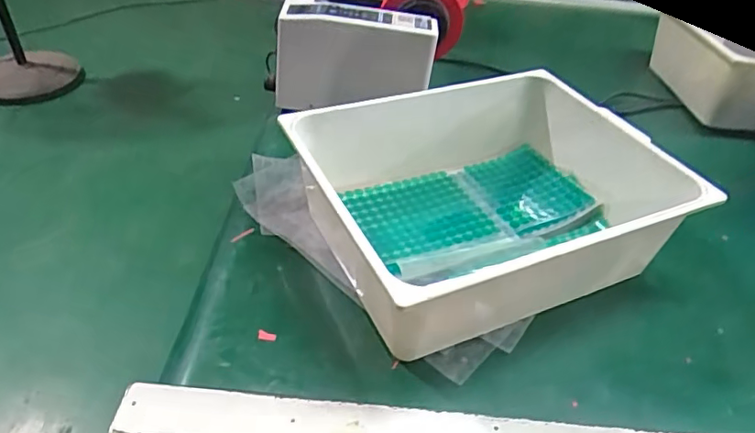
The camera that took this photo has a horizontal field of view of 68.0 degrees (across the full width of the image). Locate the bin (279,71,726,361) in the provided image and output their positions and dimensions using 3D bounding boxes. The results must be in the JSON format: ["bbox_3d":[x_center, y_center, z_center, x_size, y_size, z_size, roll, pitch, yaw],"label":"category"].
[{"bbox_3d":[0.117,-0.031,0.613,0.381,0.115,0.270,-14,46,-22],"label":"bin"}]

